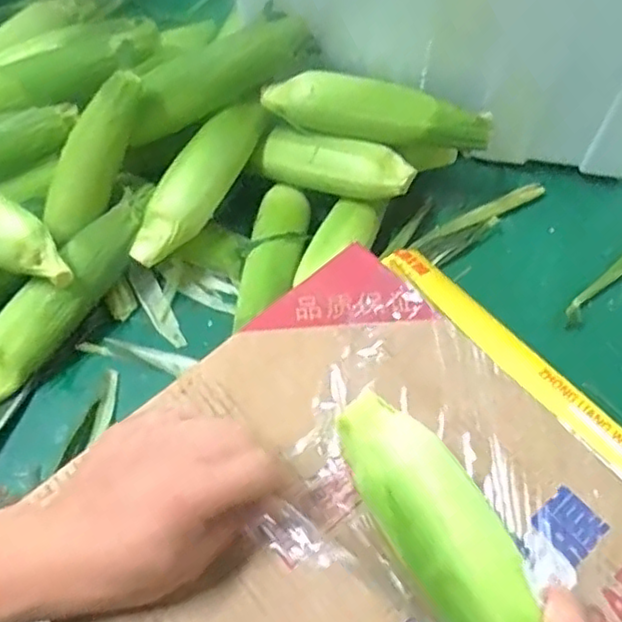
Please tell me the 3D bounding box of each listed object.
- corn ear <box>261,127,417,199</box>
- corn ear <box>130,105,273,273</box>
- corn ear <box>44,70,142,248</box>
[{"bbox_3d":[0.022,-0.145,0.658,0.158,0.044,0.045,16,63,9],"label":"corn ear"},{"bbox_3d":[-0.110,-0.123,0.643,0.048,0.041,0.190,34,83,17],"label":"corn ear"},{"bbox_3d":[-0.208,-0.148,0.633,0.039,0.044,0.175,42,115,20],"label":"corn ear"}]

